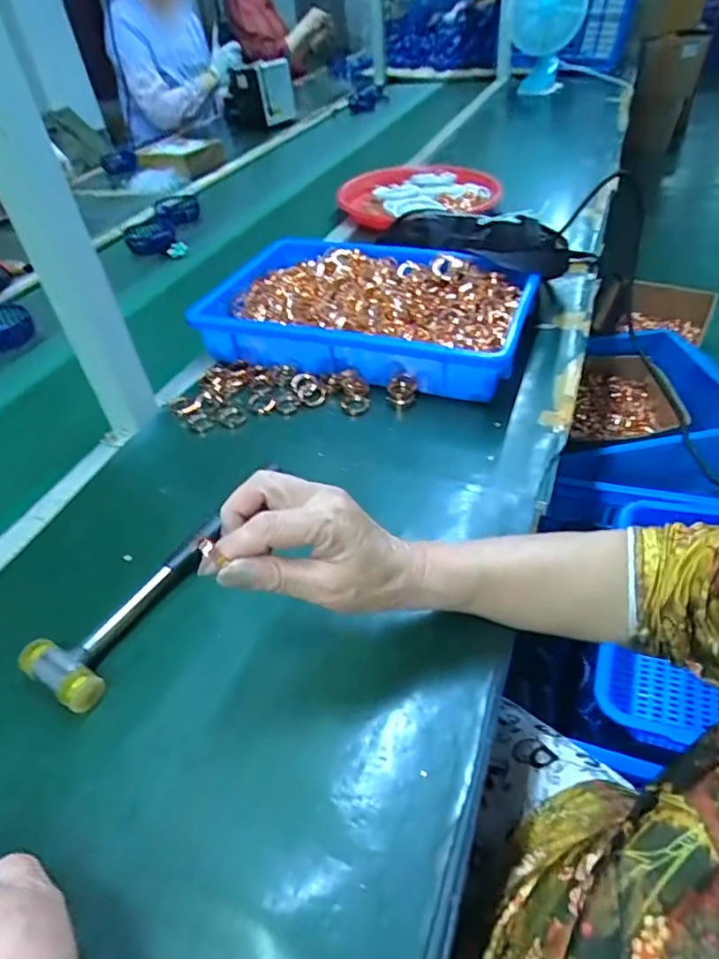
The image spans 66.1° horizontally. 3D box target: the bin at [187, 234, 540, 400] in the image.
[{"bbox_3d":[0.011,-0.199,0.657,0.355,0.067,0.218,10,47,17],"label":"bin"}]

